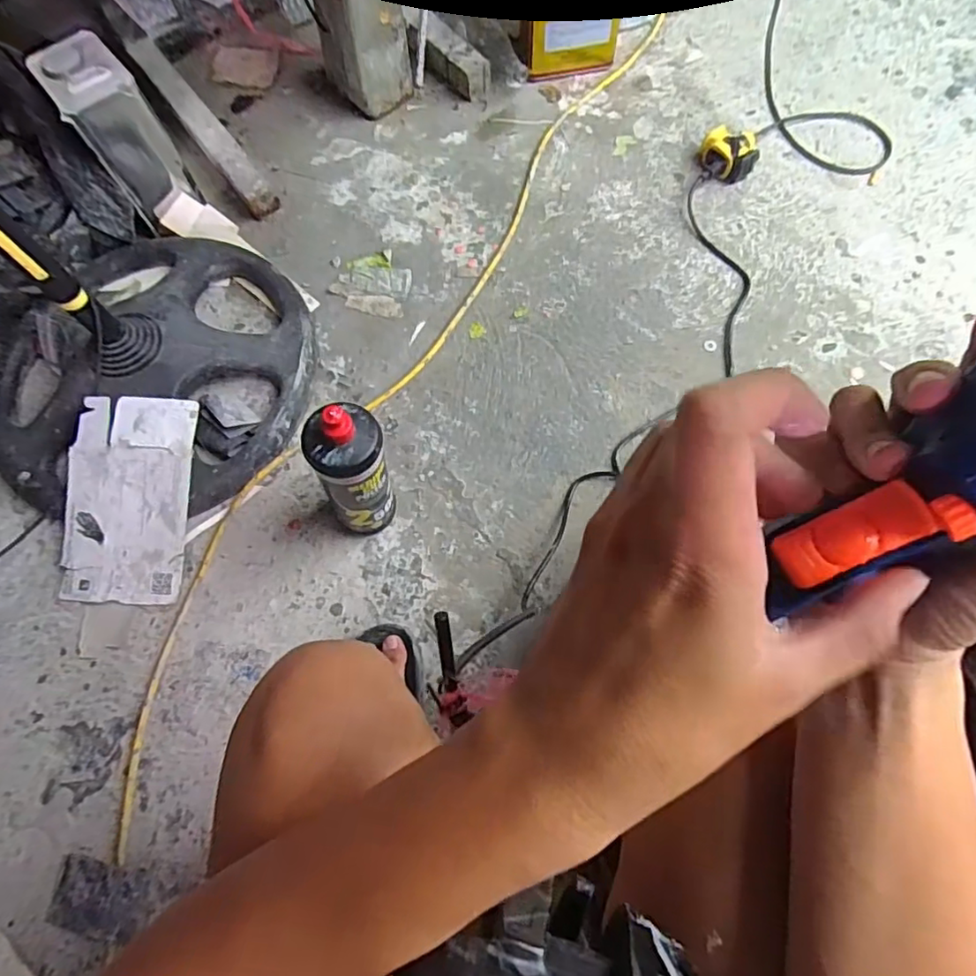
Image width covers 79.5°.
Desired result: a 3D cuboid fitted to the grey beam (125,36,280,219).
[{"bbox_3d":[-0.515,-0.651,1.052,0.066,0.062,0.463,-35,72,-10],"label":"grey beam"}]

